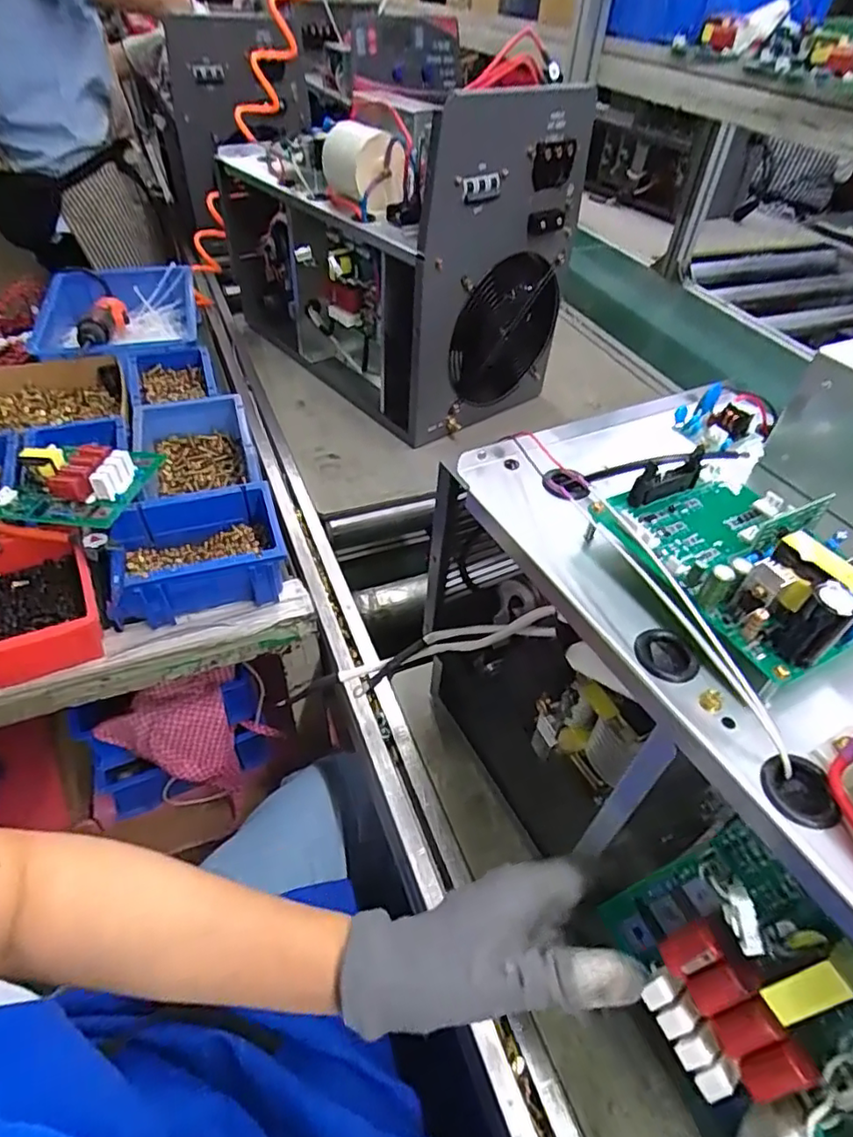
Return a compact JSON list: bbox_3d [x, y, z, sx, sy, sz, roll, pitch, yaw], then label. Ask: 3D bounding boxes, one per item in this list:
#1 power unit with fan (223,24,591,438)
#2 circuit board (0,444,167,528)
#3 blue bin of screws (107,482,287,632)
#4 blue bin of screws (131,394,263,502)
[{"bbox_3d":[-0.092,-0.504,0.887,0.259,0.383,0.575,-29,55,-28],"label":"power unit with fan"},{"bbox_3d":[-0.336,-0.090,0.575,0.127,0.038,0.113,4,46,0],"label":"circuit board"},{"bbox_3d":[-0.219,-0.010,0.571,0.157,0.075,0.103,-12,48,-15],"label":"blue bin of screws"},{"bbox_3d":[-0.256,-0.123,0.669,0.123,0.064,0.171,-14,49,-16],"label":"blue bin of screws"}]

